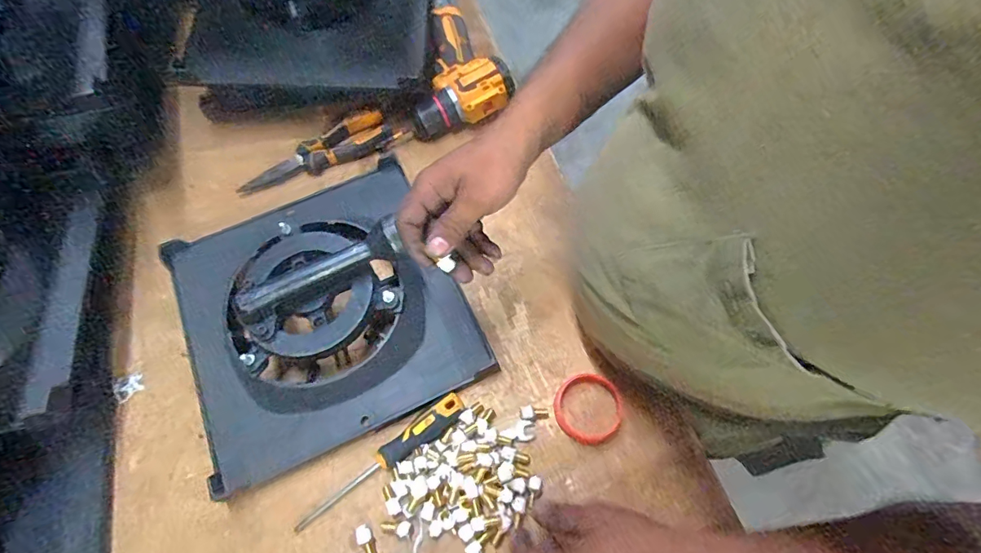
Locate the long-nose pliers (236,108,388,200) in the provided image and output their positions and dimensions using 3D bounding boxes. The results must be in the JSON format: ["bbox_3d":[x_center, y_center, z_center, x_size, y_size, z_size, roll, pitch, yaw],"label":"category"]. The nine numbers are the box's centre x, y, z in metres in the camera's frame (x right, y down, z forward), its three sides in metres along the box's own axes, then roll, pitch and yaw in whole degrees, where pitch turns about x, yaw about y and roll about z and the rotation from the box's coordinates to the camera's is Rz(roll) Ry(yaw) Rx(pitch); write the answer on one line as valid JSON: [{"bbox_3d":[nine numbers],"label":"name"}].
[{"bbox_3d":[-0.231,-0.159,0.615,0.201,0.033,0.052,-24,68,-8],"label":"long-nose pliers"}]

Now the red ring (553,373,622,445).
[{"bbox_3d":[0.103,0.137,0.486,0.070,0.004,0.069,-1,66,2],"label":"red ring"}]

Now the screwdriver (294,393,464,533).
[{"bbox_3d":[-0.110,0.180,0.460,0.191,0.022,0.026,-32,69,-11],"label":"screwdriver"}]

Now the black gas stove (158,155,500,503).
[{"bbox_3d":[-0.194,0.023,0.493,0.301,0.099,0.295,-25,68,-8],"label":"black gas stove"}]

